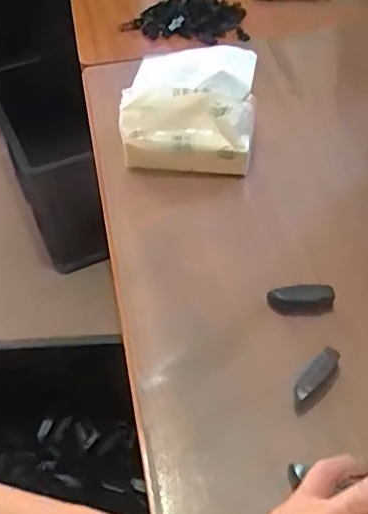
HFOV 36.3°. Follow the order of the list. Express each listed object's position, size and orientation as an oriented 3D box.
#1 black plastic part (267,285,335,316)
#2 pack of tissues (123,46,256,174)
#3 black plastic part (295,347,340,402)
[{"bbox_3d":[0.101,0.037,0.487,0.055,0.020,0.018,1,47,3],"label":"black plastic part"},{"bbox_3d":[0.005,-0.157,0.615,0.141,0.091,0.110,1,48,4],"label":"pack of tissues"},{"bbox_3d":[0.102,0.093,0.436,0.017,0.017,0.049,33,56,28],"label":"black plastic part"}]

